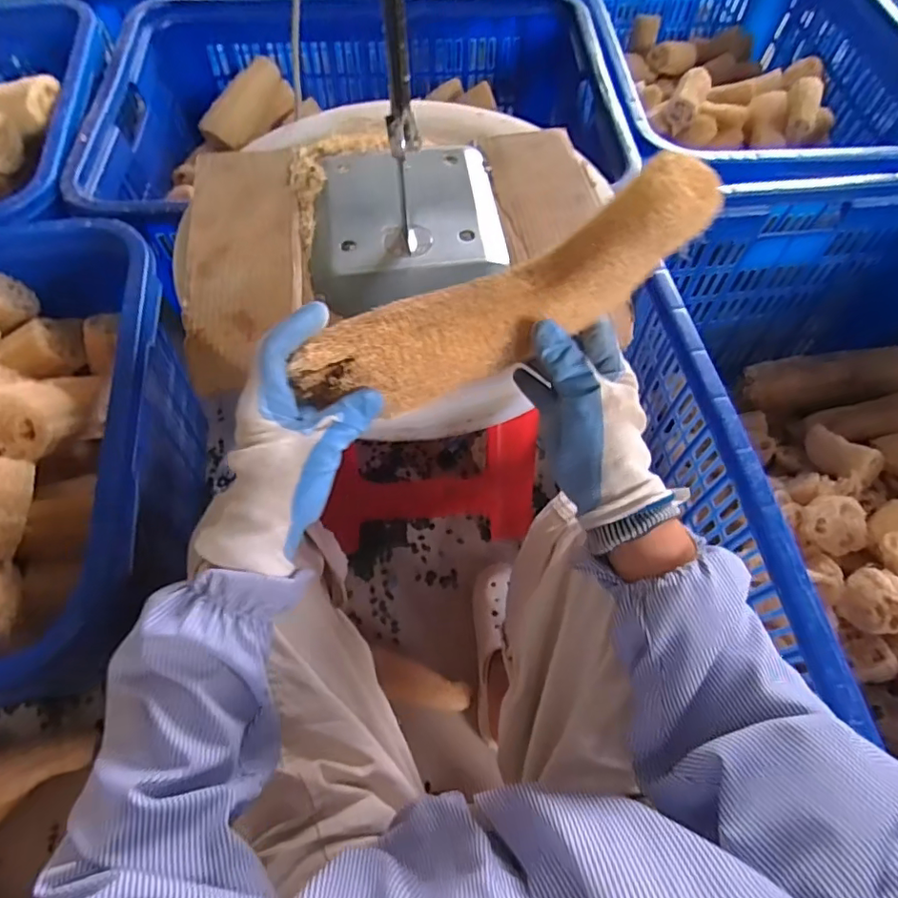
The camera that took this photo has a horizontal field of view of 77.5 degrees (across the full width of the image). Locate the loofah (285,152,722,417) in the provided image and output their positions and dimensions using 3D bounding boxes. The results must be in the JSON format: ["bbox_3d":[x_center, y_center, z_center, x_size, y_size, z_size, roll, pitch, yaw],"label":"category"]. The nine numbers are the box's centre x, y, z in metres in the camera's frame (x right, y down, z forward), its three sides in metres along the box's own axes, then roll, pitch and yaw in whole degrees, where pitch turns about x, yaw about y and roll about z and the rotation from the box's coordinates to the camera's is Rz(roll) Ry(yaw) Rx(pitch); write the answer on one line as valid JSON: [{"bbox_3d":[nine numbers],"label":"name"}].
[{"bbox_3d":[0.031,-0.104,0.385,0.278,0.086,0.073,-24,62,10],"label":"loofah"}]

